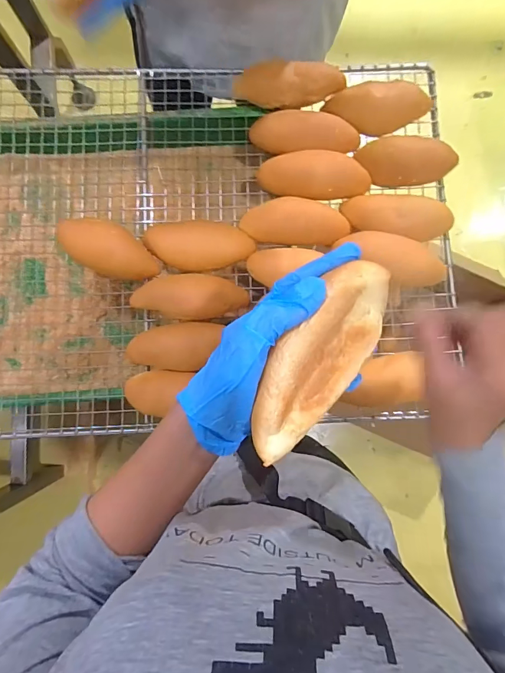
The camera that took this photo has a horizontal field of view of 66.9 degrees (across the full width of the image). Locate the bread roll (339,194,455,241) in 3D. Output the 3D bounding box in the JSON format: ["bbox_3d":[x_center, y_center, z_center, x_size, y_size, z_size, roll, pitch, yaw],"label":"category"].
[{"bbox_3d":[0.206,-0.172,0.547,0.155,0.035,0.061,11,84,10],"label":"bread roll"}]

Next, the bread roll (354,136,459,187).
[{"bbox_3d":[0.230,-0.253,0.553,0.128,0.036,0.056,2,83,-1],"label":"bread roll"}]

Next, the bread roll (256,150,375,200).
[{"bbox_3d":[0.085,-0.221,0.523,0.153,0.044,0.057,-4,84,-2],"label":"bread roll"}]

